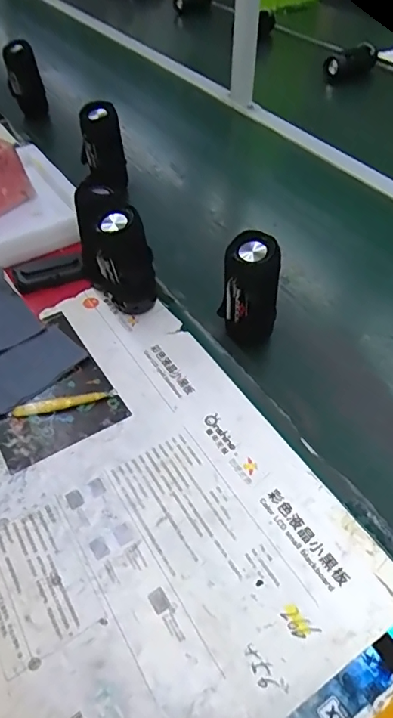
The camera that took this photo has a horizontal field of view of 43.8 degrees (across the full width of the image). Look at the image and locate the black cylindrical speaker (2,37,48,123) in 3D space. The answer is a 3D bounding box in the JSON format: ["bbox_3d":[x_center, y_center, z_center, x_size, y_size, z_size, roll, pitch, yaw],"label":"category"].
[{"bbox_3d":[-0.383,-0.617,1.105,0.074,0.154,0.079,-15,50,-14],"label":"black cylindrical speaker"}]

